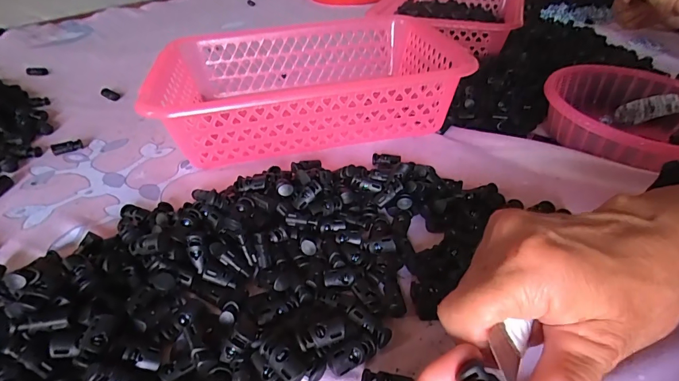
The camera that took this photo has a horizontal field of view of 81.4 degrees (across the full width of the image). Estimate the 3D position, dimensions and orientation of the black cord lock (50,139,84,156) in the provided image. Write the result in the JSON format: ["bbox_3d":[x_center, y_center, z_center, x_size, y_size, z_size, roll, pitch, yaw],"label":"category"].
[{"bbox_3d":[-0.285,-0.045,0.414,0.029,0.008,0.015,-27,45,-32],"label":"black cord lock"}]

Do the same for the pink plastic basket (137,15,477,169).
[{"bbox_3d":[-0.037,-0.115,0.439,0.295,0.090,0.212,-5,38,-8],"label":"pink plastic basket"}]

